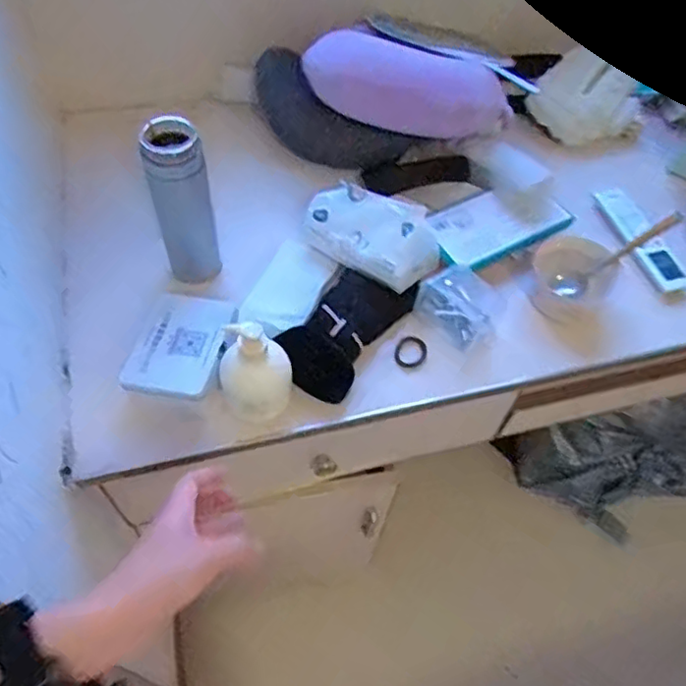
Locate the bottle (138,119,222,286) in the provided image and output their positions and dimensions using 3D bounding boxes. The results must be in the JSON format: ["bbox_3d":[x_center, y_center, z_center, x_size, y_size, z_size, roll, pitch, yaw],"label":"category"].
[{"bbox_3d":[-0.183,-0.156,0.708,0.065,0.197,0.055,-15,58,-14],"label":"bottle"}]

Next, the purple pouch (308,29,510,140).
[{"bbox_3d":[0.093,-0.361,0.871,0.280,0.110,0.062,8,55,1],"label":"purple pouch"}]

